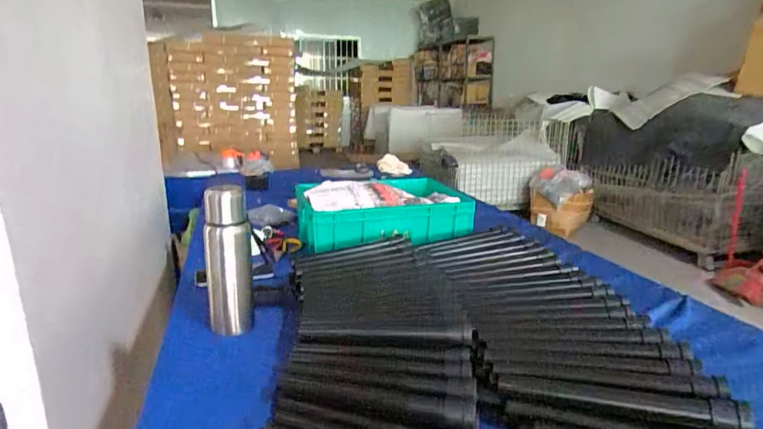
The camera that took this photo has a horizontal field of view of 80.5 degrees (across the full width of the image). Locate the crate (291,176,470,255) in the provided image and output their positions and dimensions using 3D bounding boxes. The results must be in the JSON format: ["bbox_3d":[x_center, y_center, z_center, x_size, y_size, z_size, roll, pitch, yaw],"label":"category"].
[{"bbox_3d":[-0.007,-0.019,1.170,0.414,0.108,0.303,-3,16,-15],"label":"crate"}]

